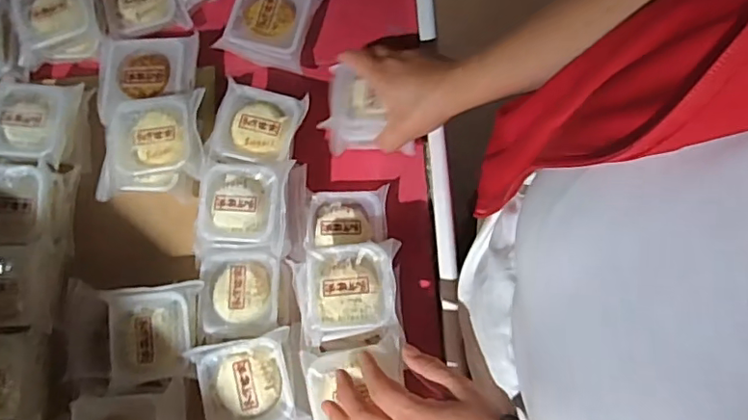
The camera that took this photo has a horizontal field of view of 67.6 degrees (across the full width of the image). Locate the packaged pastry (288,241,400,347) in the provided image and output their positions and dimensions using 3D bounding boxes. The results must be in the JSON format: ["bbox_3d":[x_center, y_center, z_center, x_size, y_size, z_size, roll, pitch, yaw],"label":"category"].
[{"bbox_3d":[-0.026,0.080,0.534,0.102,0.040,0.091,-8,79,-1],"label":"packaged pastry"}]

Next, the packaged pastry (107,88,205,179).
[{"bbox_3d":[-0.229,-0.079,0.587,0.096,0.031,0.088,-4,79,0],"label":"packaged pastry"}]

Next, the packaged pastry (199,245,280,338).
[{"bbox_3d":[-0.132,0.081,0.554,0.083,0.028,0.091,-2,79,0],"label":"packaged pastry"}]

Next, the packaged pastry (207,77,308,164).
[{"bbox_3d":[-0.121,-0.087,0.601,0.085,0.032,0.082,12,79,3],"label":"packaged pastry"}]

